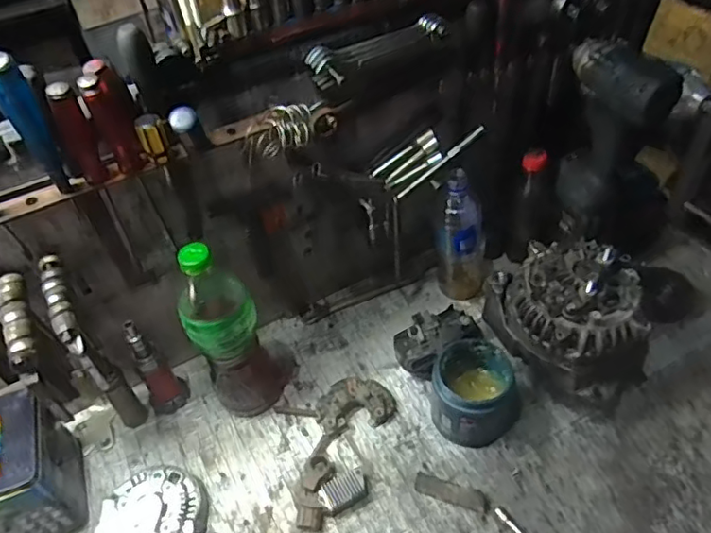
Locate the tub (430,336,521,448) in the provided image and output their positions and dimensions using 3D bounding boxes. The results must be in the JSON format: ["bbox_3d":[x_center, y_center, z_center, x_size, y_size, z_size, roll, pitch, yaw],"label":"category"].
[{"bbox_3d":[0.139,0.156,0.678,0.088,0.102,0.109,2,47,6],"label":"tub"}]

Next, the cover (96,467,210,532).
[{"bbox_3d":[-0.227,0.284,0.638,0.112,0.036,0.106,1,47,6],"label":"cover"}]

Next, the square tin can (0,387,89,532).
[{"bbox_3d":[-0.380,0.229,0.634,0.096,0.143,0.142,-16,47,-10],"label":"square tin can"}]

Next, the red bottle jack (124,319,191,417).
[{"bbox_3d":[-0.252,0.126,0.707,0.049,0.157,0.037,-29,51,-21],"label":"red bottle jack"}]

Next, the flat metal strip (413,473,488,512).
[{"bbox_3d":[0.109,0.258,0.647,0.083,0.005,0.023,13,49,17],"label":"flat metal strip"}]

